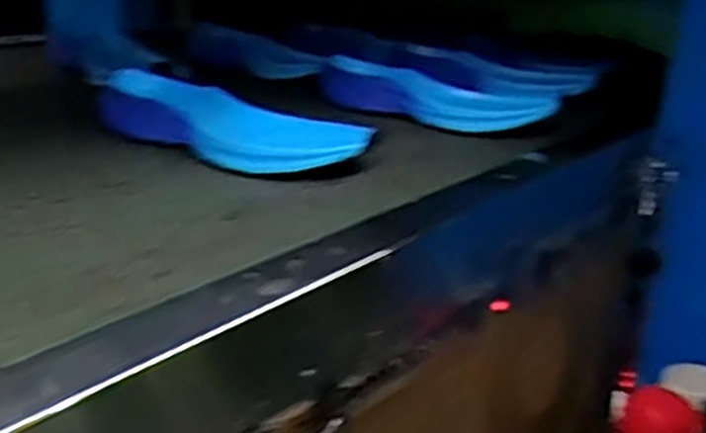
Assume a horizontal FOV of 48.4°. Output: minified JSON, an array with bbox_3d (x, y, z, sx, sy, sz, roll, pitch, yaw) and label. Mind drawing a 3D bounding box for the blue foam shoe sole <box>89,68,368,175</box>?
[{"bbox_3d":[-0.102,-0.078,0.636,0.248,0.034,0.098,20,24,36],"label":"blue foam shoe sole"}]

